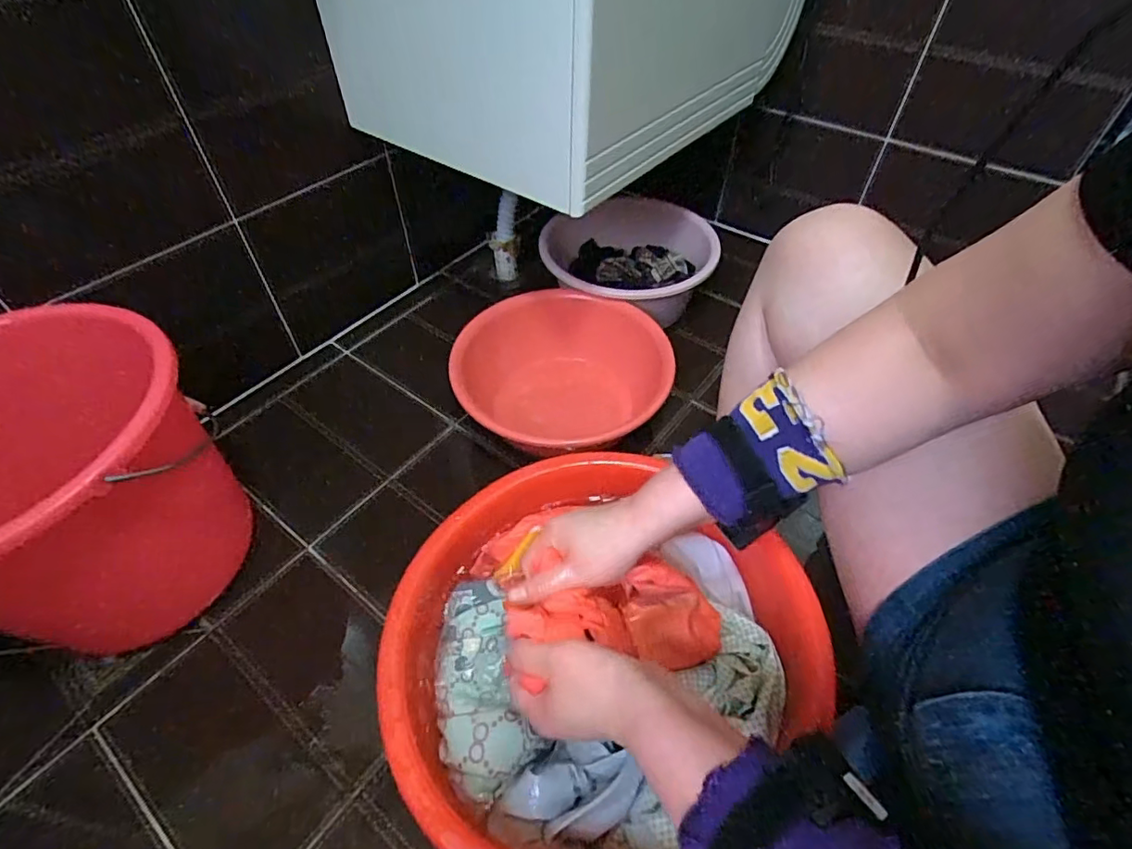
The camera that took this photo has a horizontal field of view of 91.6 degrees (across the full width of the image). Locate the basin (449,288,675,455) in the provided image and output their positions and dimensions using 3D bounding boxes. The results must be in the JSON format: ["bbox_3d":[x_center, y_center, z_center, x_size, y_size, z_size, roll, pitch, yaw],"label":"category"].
[{"bbox_3d":[-0.013,-0.071,0.936,0.350,0.121,0.347,0,50,0],"label":"basin"}]

